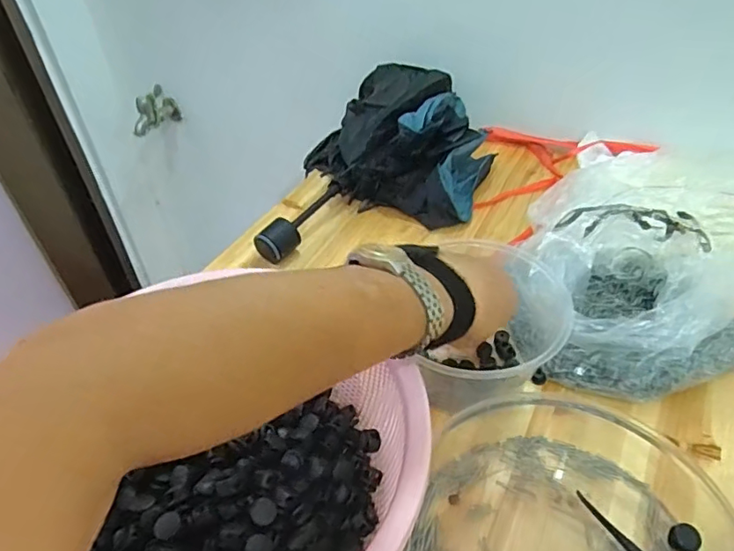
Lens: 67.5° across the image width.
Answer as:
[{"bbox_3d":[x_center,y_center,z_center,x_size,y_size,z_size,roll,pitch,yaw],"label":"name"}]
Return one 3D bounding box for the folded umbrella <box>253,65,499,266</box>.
[{"bbox_3d":[0.031,-0.131,0.642,0.185,0.107,0.298,12,45,20],"label":"folded umbrella"}]

